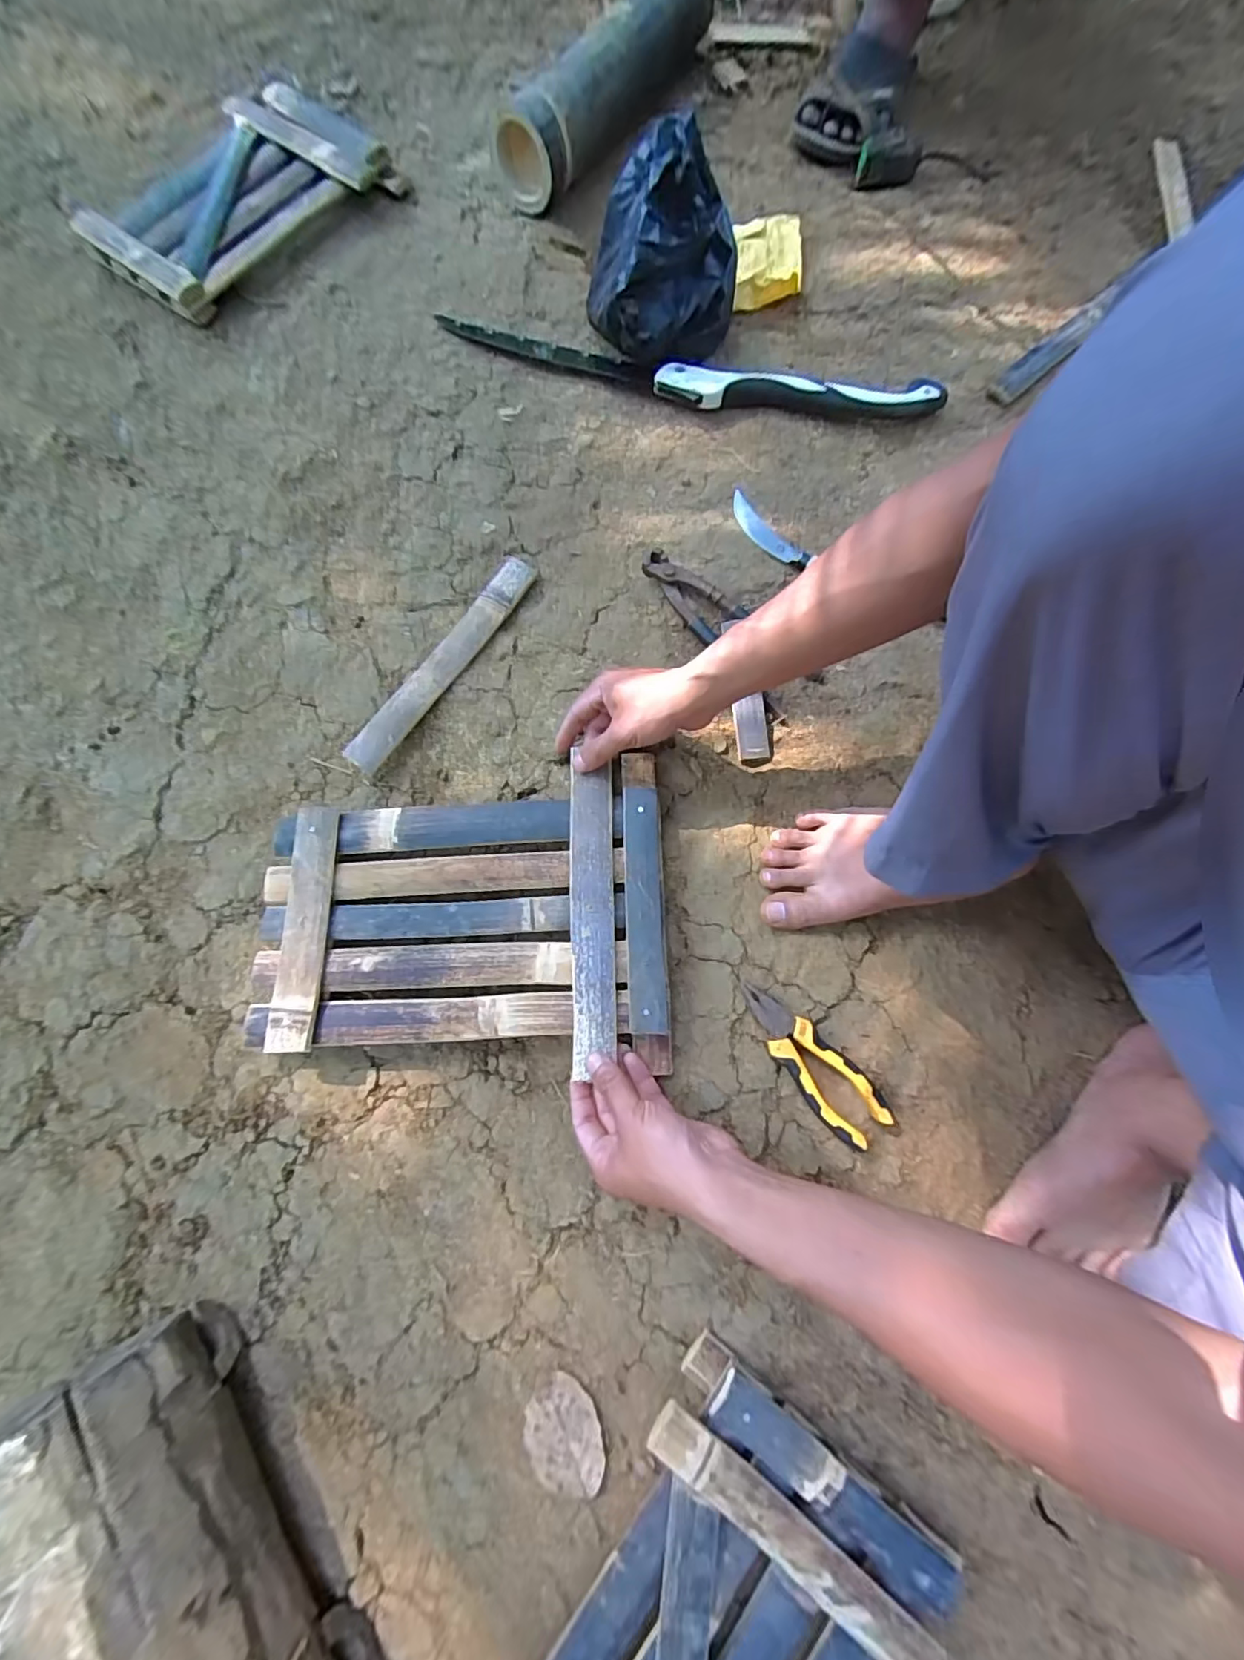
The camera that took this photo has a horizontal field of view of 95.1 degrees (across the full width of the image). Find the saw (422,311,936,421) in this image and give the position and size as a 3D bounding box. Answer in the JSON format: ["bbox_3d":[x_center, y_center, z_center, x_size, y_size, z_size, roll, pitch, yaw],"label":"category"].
[{"bbox_3d":[0.073,-0.531,0.653,0.580,0.027,0.089,9,77,3],"label":"saw"}]

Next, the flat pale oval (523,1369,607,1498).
[{"bbox_3d":[-0.043,0.463,0.433,0.055,0.008,0.079,-24,77,-4],"label":"flat pale oval"}]

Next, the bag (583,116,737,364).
[{"bbox_3d":[0.043,-0.606,0.607,0.154,0.146,0.134,3,77,2],"label":"bag"}]

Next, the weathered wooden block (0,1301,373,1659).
[{"bbox_3d":[-0.297,0.490,0.369,0.108,0.121,0.276,-33,78,-6],"label":"weathered wooden block"}]

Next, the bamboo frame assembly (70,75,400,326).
[{"bbox_3d":[-0.501,-0.836,0.732,0.265,0.036,0.375,39,80,10],"label":"bamboo frame assembly"}]

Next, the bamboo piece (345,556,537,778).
[{"bbox_3d":[-0.179,-0.173,0.577,0.040,0.016,0.272,34,79,9],"label":"bamboo piece"}]

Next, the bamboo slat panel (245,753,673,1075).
[{"bbox_3d":[-0.139,0.068,0.504,0.351,0.048,0.255,-2,77,1],"label":"bamboo slat panel"}]

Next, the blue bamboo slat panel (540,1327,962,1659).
[{"bbox_3d":[0.047,0.587,0.387,0.225,0.043,0.350,37,80,9],"label":"blue bamboo slat panel"}]

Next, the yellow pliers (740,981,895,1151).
[{"bbox_3d":[0.153,0.191,0.472,0.049,0.026,0.146,-44,80,-9],"label":"yellow pliers"}]

